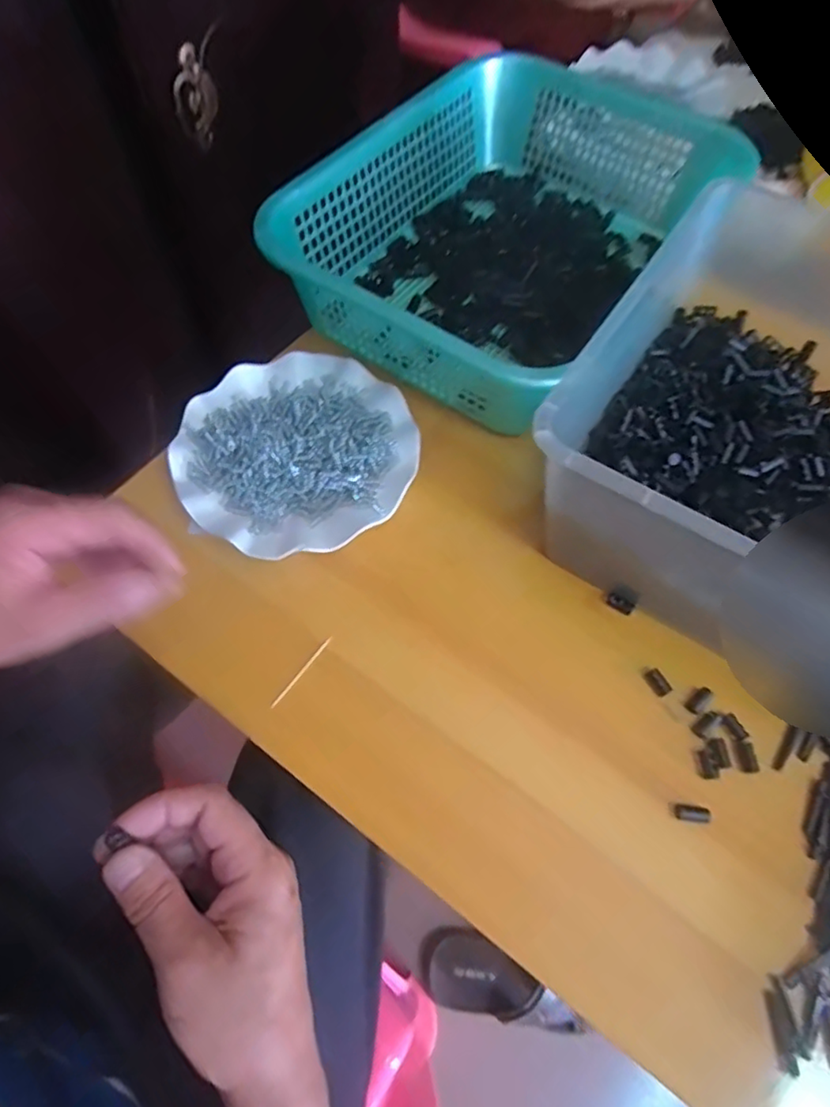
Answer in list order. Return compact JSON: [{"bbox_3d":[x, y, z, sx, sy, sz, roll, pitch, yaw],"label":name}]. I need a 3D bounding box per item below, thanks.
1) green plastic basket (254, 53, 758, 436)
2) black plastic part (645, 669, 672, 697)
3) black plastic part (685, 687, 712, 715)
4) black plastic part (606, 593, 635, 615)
[{"bbox_3d":[0.083,-0.305,0.560,0.270,0.081,0.383,30,65,14],"label":"green plastic basket"},{"bbox_3d":[0.164,0.087,0.417,0.011,0.004,0.018,-26,65,-14],"label":"black plastic part"},{"bbox_3d":[0.188,0.097,0.407,0.019,0.004,0.010,-33,67,-18],"label":"black plastic part"},{"bbox_3d":[0.145,0.036,0.437,0.019,0.004,0.009,36,67,17],"label":"black plastic part"}]

